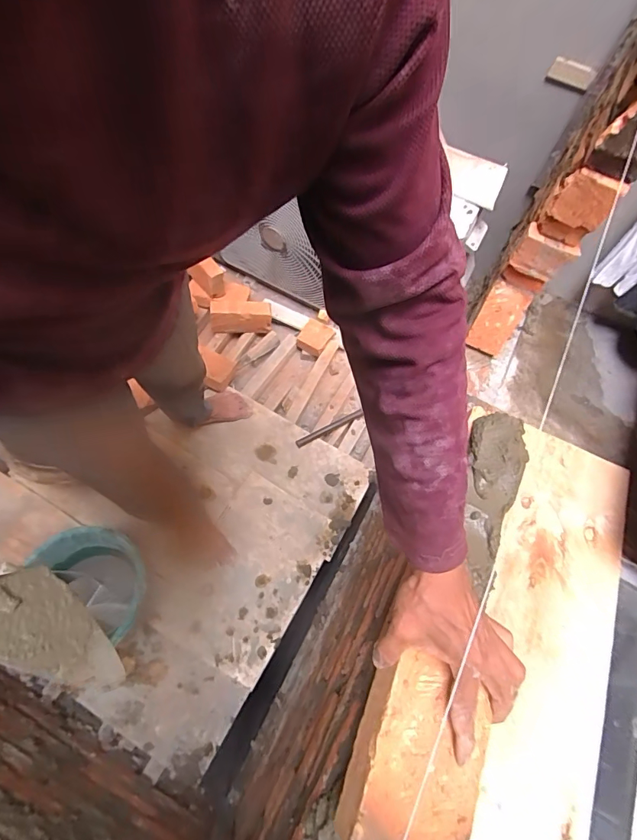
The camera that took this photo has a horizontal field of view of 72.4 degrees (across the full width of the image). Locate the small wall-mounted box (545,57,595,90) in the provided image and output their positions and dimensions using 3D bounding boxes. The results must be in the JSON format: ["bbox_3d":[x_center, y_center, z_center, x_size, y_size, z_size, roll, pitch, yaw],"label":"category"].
[{"bbox_3d":[0.590,-0.811,1.018,0.099,0.046,0.022,28,66,10],"label":"small wall-mounted box"}]

